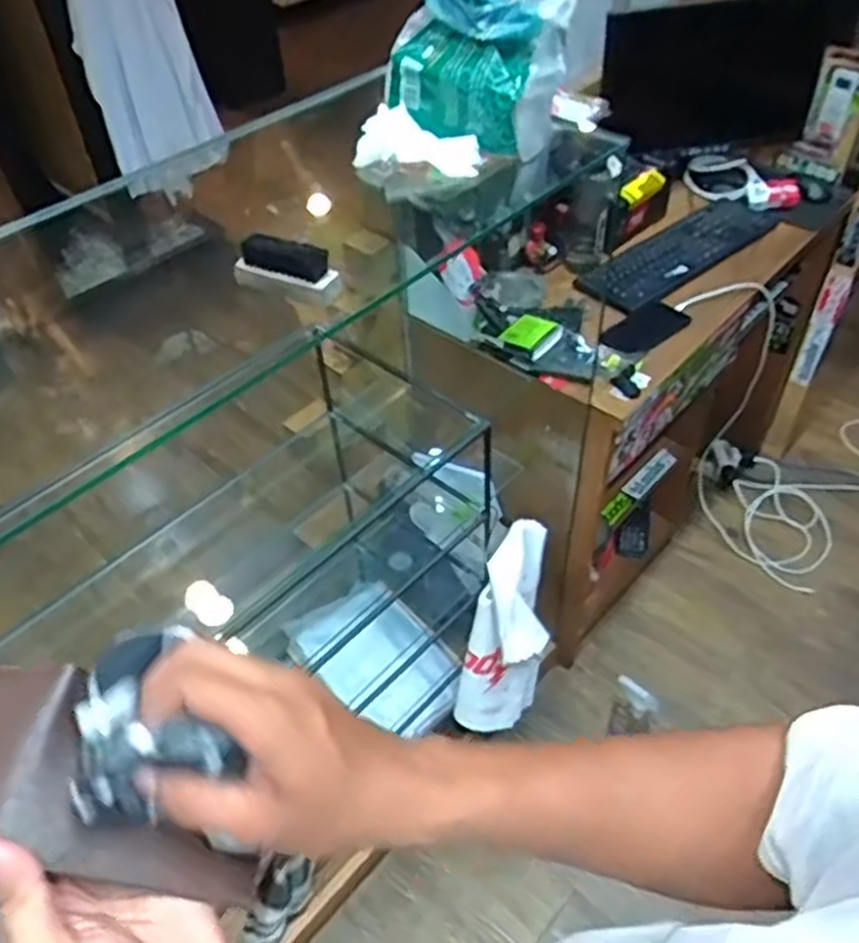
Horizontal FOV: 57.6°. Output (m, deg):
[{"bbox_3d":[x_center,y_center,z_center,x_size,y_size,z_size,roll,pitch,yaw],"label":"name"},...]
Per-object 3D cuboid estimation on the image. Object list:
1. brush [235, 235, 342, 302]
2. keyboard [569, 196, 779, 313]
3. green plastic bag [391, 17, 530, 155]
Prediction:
[{"bbox_3d":[-0.129,-0.183,0.702,0.097,0.047,0.025,16,50,17],"label":"brush"},{"bbox_3d":[0.492,-0.431,1.500,0.521,0.033,0.144,-37,55,-28],"label":"keyboard"},{"bbox_3d":[0.030,-0.434,0.883,0.170,0.091,0.068,35,57,30],"label":"green plastic bag"}]

